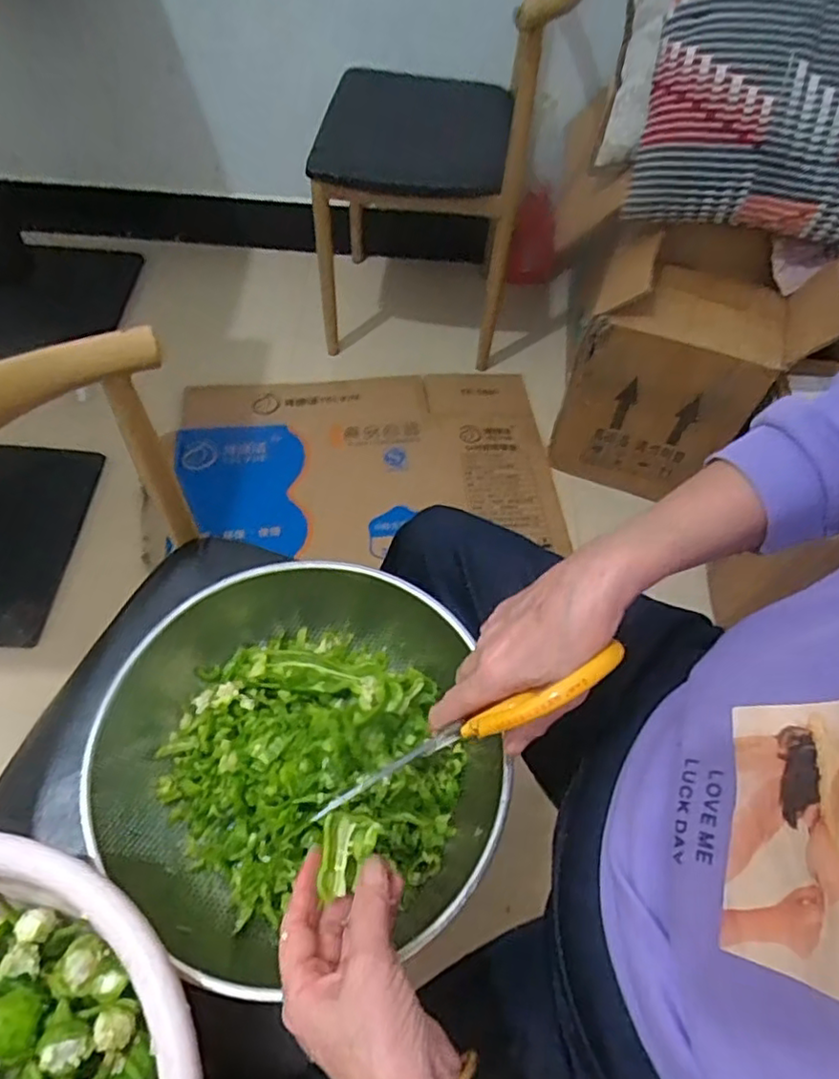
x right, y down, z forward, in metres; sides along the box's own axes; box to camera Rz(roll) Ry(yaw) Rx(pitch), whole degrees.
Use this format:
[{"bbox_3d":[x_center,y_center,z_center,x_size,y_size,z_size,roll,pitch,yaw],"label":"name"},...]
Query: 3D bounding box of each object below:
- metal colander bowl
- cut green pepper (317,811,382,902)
[{"bbox_3d":[-0.110,0.179,0.525,0.301,0.124,0.284,2,58,-3],"label":"metal colander bowl"},{"bbox_3d":[-0.042,0.185,0.380,0.031,0.018,0.041,11,76,4],"label":"cut green pepper"}]

